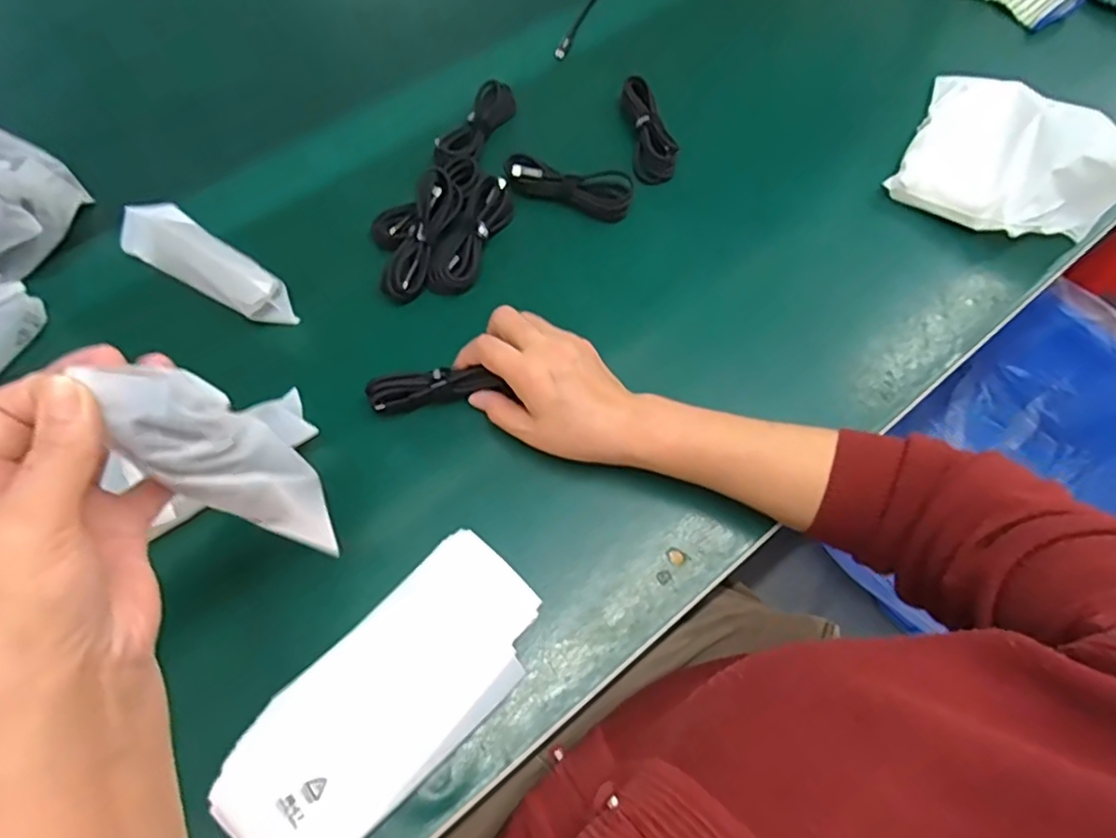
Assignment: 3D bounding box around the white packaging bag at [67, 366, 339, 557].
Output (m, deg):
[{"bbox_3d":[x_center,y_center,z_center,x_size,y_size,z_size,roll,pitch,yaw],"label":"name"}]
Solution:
[{"bbox_3d":[-0.146,0.021,0.282,0.026,0.137,0.044,19,65,26],"label":"white packaging bag"}]

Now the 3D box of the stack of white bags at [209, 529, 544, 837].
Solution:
[{"bbox_3d":[-0.099,0.163,0.366,0.093,0.023,0.199,42,71,16],"label":"stack of white bags"}]

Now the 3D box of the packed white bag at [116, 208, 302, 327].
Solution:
[{"bbox_3d":[-0.277,-0.122,0.483,0.160,0.044,0.052,35,69,13],"label":"packed white bag"}]

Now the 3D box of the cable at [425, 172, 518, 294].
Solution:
[{"bbox_3d":[-0.071,-0.151,0.506,0.041,0.021,0.108,23,67,8],"label":"cable"}]

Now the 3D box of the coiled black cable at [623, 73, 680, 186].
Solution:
[{"bbox_3d":[0.080,-0.266,0.566,0.032,0.026,0.107,-8,66,-5],"label":"coiled black cable"}]

